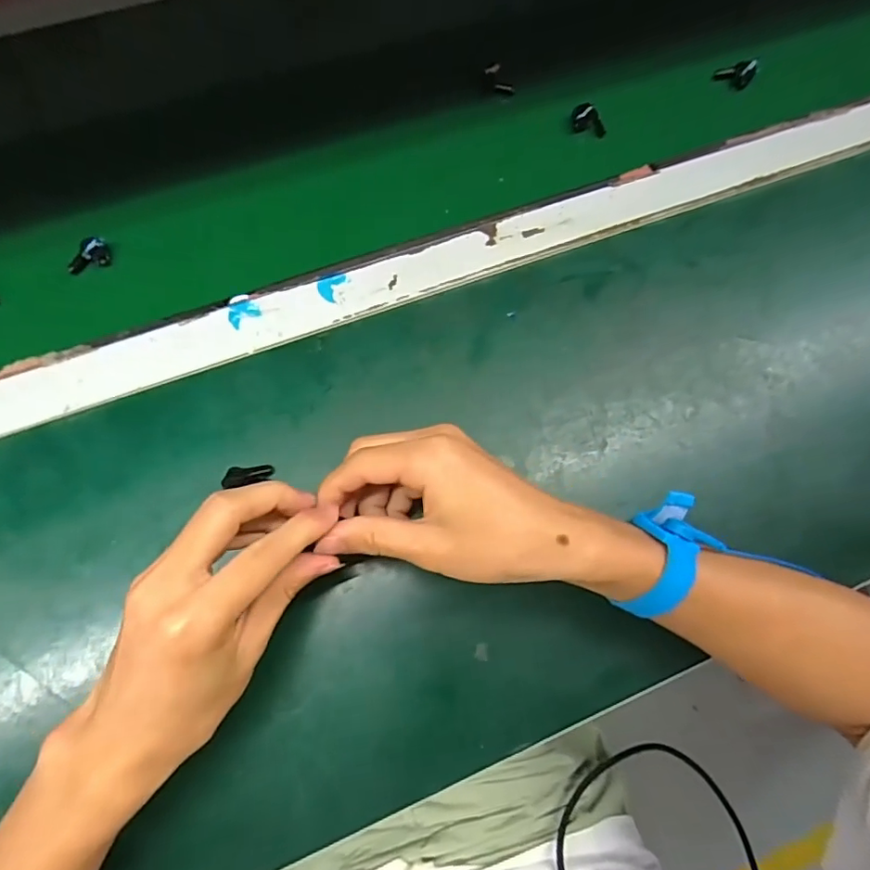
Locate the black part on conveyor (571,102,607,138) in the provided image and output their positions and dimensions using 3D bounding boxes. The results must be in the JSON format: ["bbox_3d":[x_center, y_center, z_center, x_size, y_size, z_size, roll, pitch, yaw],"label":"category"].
[{"bbox_3d":[0.126,-0.256,0.436,0.030,0.018,0.013,13,73,1],"label":"black part on conveyor"}]

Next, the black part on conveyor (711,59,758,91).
[{"bbox_3d":[0.260,-0.314,0.461,0.017,0.021,0.030,-41,75,-14],"label":"black part on conveyor"}]

